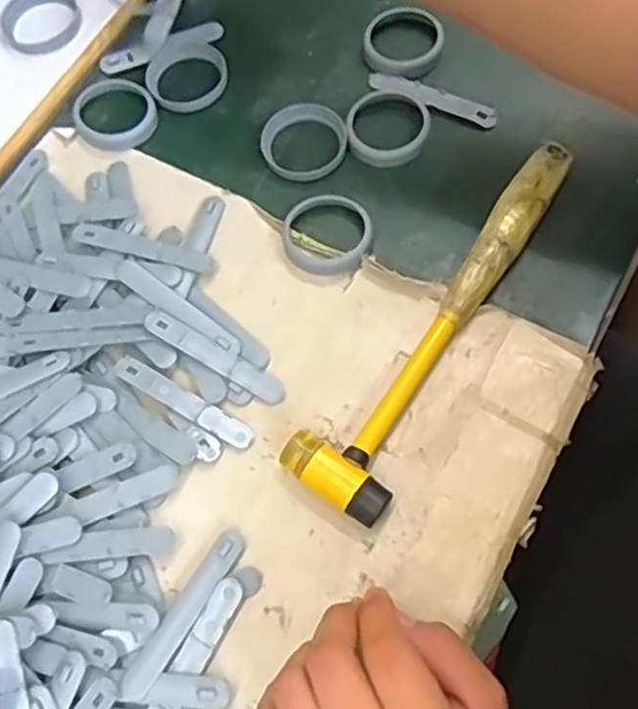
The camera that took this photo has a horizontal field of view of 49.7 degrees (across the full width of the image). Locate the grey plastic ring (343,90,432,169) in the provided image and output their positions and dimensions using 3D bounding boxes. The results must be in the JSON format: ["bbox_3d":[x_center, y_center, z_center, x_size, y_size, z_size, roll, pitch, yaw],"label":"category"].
[{"bbox_3d":[0.048,-0.158,0.473,0.055,0.008,0.061,19,70,15],"label":"grey plastic ring"}]

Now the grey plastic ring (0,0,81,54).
[{"bbox_3d":[-0.206,-0.247,0.512,0.058,0.016,0.058,-3,66,6],"label":"grey plastic ring"}]

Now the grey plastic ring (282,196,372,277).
[{"bbox_3d":[0.005,-0.078,0.444,0.057,0.012,0.057,-3,66,6],"label":"grey plastic ring"}]

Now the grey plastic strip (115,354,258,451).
[{"bbox_3d":[-0.080,0.028,0.409,0.094,0.004,0.015,27,73,17],"label":"grey plastic strip"}]

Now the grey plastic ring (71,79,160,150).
[{"bbox_3d":[-0.146,-0.172,0.493,0.058,0.012,0.053,-3,66,6],"label":"grey plastic ring"}]

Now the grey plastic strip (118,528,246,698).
[{"bbox_3d":[-0.072,0.136,0.363,0.017,0.006,0.094,29,73,18],"label":"grey plastic strip"}]

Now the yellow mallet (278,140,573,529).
[{"bbox_3d":[0.080,-0.023,0.408,0.060,0.028,0.262,33,74,19],"label":"yellow mallet"}]

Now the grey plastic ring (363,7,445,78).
[{"bbox_3d":[0.059,-0.227,0.496,0.051,0.015,0.055,-3,66,6],"label":"grey plastic ring"}]

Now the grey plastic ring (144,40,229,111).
[{"bbox_3d":[-0.098,-0.206,0.507,0.061,0.005,0.061,-3,66,6],"label":"grey plastic ring"}]

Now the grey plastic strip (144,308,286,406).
[{"bbox_3d":[-0.062,0.001,0.415,0.094,0.004,0.017,31,72,6],"label":"grey plastic strip"}]

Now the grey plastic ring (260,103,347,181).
[{"bbox_3d":[-0.010,-0.147,0.472,0.055,0.008,0.056,-3,66,6],"label":"grey plastic ring"}]

